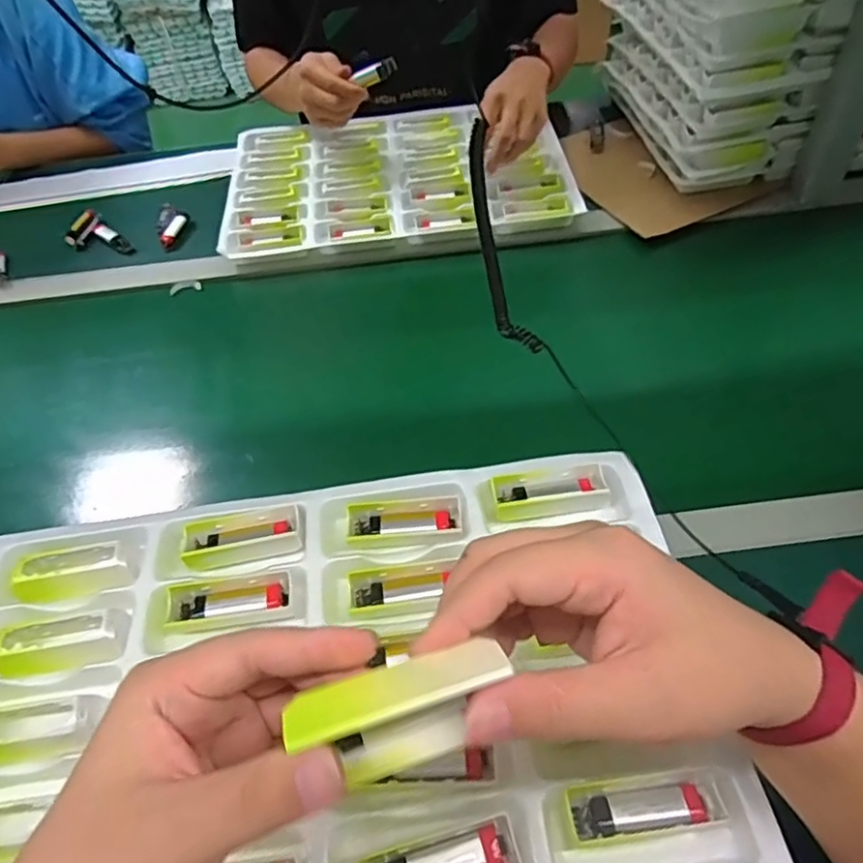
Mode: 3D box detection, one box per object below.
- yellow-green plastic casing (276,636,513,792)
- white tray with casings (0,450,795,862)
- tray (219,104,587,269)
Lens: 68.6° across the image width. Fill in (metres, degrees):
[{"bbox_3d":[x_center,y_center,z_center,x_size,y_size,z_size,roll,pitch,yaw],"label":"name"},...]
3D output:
[{"bbox_3d":[-0.008,0.096,0.219,0.074,0.028,0.029,-19,53,-10],"label":"yellow-green plastic casing"},{"bbox_3d":[-0.063,0.173,0.364,0.450,0.034,0.319,-7,51,-1],"label":"white tray with casings"},{"bbox_3d":[-0.050,-0.354,0.870,0.450,0.025,0.311,-8,51,-1],"label":"tray"}]

